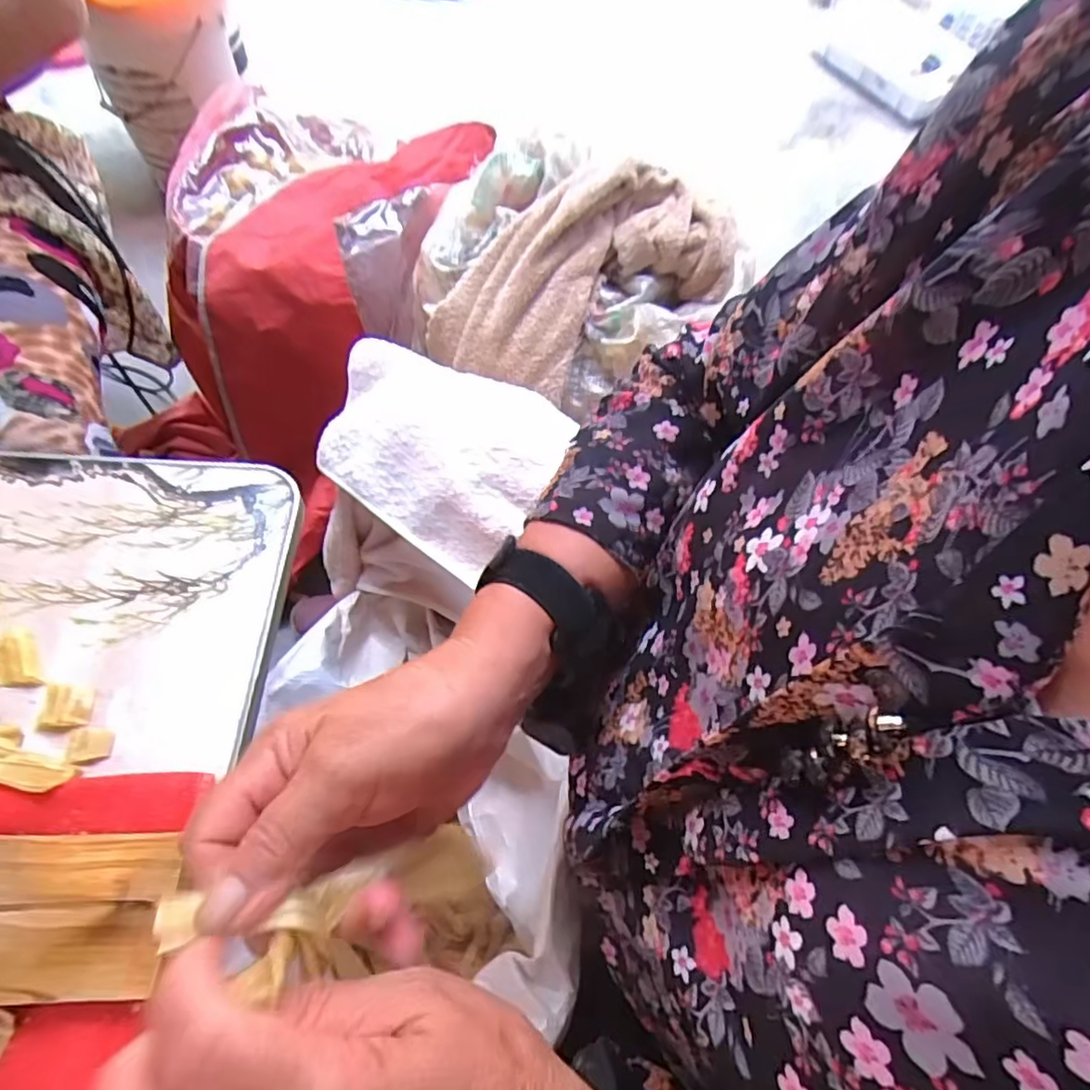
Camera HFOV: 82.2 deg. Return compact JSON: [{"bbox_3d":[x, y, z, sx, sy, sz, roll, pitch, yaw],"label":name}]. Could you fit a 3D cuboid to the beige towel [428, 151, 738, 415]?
[{"bbox_3d":[0.039,-0.236,0.546,0.275,0.088,0.147,-37,70,-20],"label":"beige towel"}]

